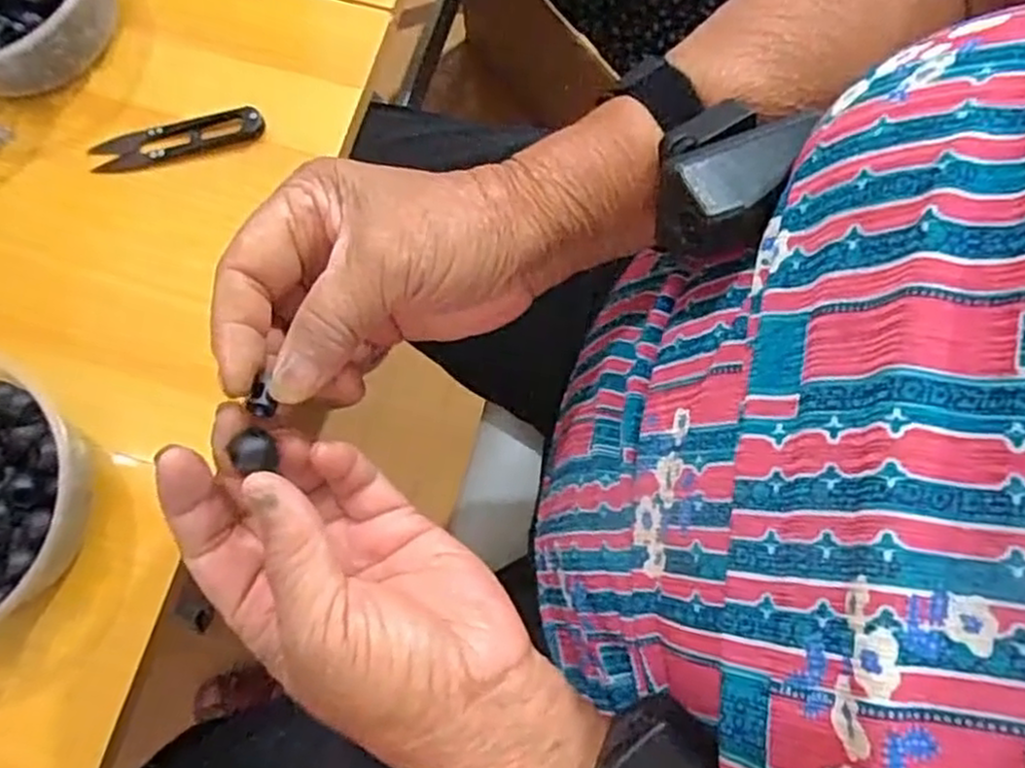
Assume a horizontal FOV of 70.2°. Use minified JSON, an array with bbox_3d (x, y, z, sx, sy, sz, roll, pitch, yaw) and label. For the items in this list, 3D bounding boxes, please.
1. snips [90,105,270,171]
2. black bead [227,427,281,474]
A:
[{"bbox_3d":[-0.196,-0.144,0.425,0.101,0.008,0.022,-13,71,-2],"label":"snips"},{"bbox_3d":[-0.089,0.023,0.248,0.016,0.009,0.014,39,77,14],"label":"black bead"}]

